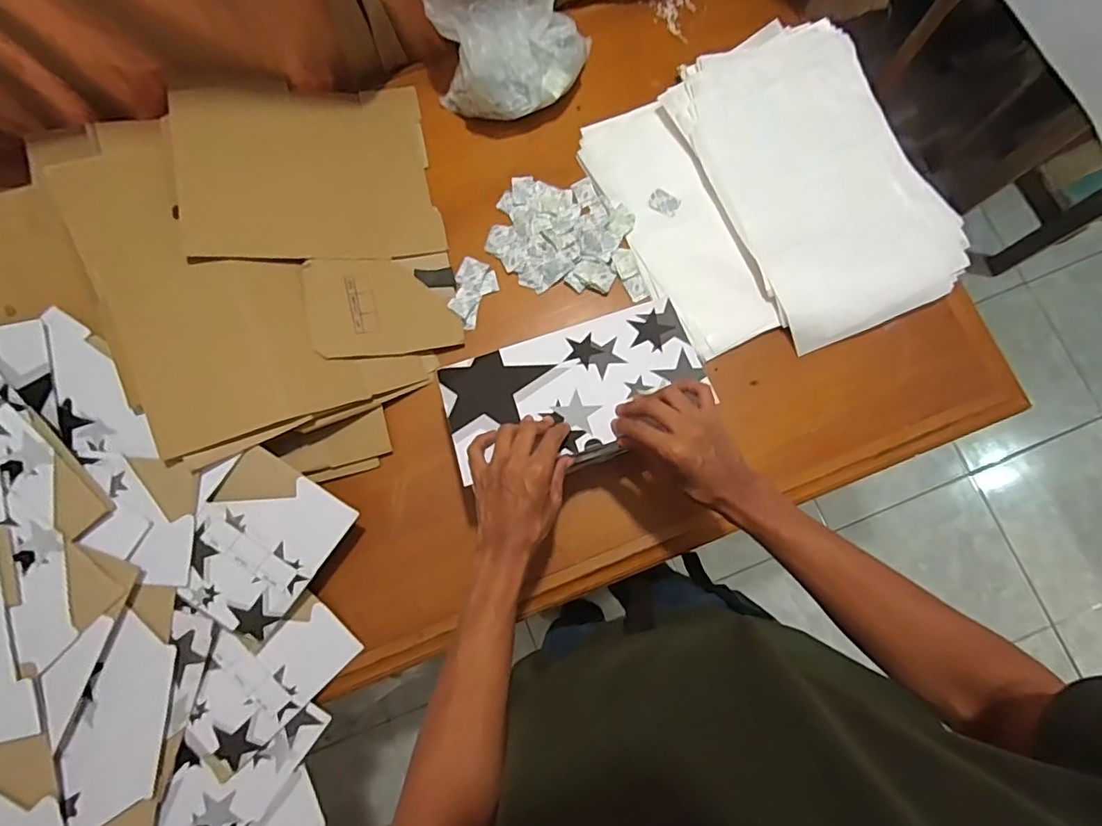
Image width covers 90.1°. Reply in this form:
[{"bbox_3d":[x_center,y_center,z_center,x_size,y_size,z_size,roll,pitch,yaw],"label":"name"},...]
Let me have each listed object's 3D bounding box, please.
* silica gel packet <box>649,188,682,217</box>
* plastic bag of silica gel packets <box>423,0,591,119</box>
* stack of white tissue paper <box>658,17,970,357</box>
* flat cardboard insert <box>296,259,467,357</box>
[{"bbox_3d":[0.155,-0.288,0.751,0.041,0.005,0.030,26,81,5],"label":"silica gel packet"},{"bbox_3d":[-0.054,-0.505,0.708,0.209,0.153,0.170,-21,80,-3],"label":"plastic bag of silica gel packets"},{"bbox_3d":[0.353,-0.320,0.725,0.266,0.025,0.426,-25,80,-3],"label":"stack of white tissue paper"},{"bbox_3d":[-0.215,-0.139,0.712,0.182,0.008,0.127,-8,82,-19],"label":"flat cardboard insert"}]

